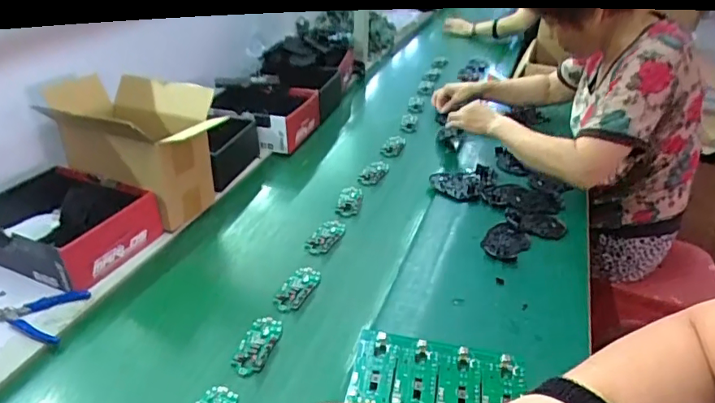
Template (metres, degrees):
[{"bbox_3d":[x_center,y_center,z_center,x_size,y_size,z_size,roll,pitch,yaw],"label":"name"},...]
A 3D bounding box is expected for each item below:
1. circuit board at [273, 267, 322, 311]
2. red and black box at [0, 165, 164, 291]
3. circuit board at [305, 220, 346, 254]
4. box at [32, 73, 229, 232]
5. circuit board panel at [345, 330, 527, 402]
[{"bbox_3d":[-0.096,0.139,0.819,0.047,0.015,0.101,14,34,16],"label":"circuit board"},{"bbox_3d":[-0.496,0.038,0.863,0.270,0.113,0.181,15,35,17],"label":"red and black box"},{"bbox_3d":[-0.055,0.059,0.937,0.044,0.023,0.106,18,36,22],"label":"circuit board"},{"bbox_3d":[-0.384,-0.093,0.892,0.293,0.209,0.153,17,36,21],"label":"box"},{"bbox_3d":[0.091,0.201,0.585,0.192,0.014,0.092,8,47,7],"label":"circuit board panel"}]

